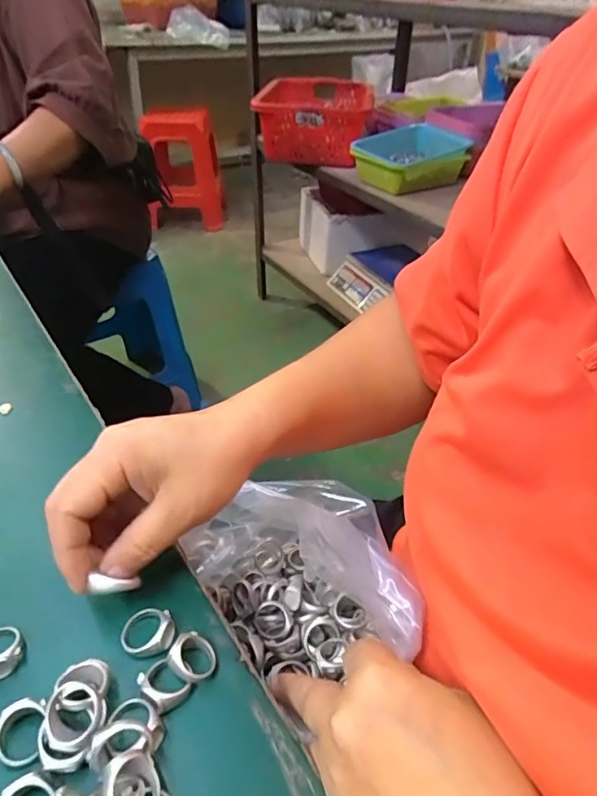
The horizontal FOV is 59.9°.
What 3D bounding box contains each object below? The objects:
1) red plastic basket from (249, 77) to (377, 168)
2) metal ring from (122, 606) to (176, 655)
[{"bbox_3d":[0.061,-0.759,1.414,0.269,0.151,0.416,8,39,7],"label":"red plastic basket"},{"bbox_3d":[-0.077,0.118,0.264,0.026,0.008,0.025,1,39,-1],"label":"metal ring"}]

